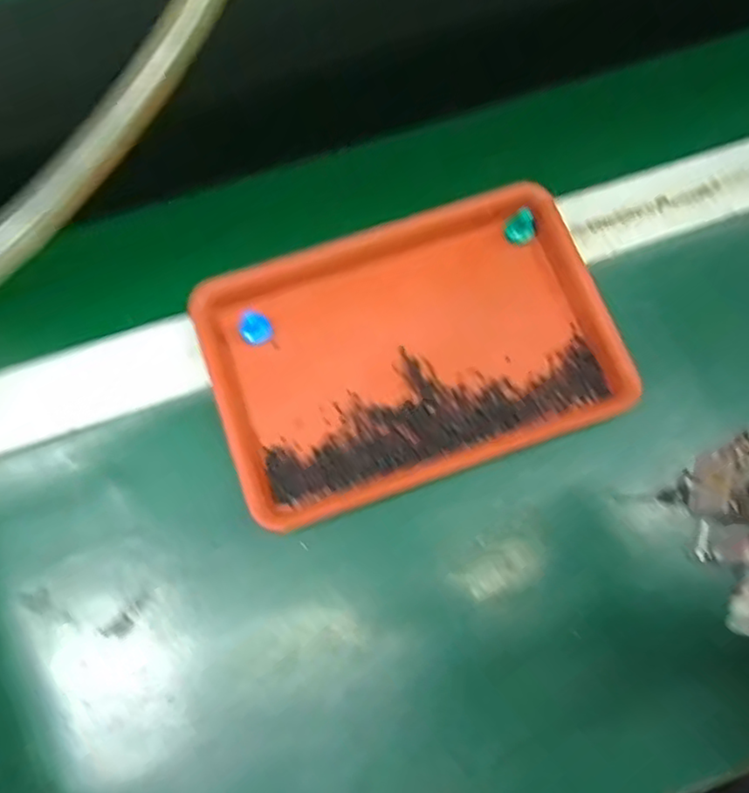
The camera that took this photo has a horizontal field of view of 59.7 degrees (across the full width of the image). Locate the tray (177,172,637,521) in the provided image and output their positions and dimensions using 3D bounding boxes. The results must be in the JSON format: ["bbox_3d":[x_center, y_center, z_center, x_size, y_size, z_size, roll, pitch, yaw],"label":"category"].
[{"bbox_3d":[0.020,-0.034,0.396,0.232,0.020,0.164,-19,75,-5],"label":"tray"}]

